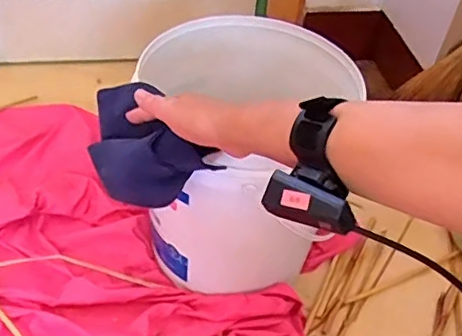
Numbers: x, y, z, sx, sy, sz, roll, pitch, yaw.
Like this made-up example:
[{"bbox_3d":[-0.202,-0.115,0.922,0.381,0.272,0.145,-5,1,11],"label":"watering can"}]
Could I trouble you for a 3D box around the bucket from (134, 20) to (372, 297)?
[{"bbox_3d":[-0.021,-0.036,0.795,0.270,0.266,0.266,32,48,24],"label":"bucket"}]

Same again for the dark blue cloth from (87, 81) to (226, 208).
[{"bbox_3d":[-0.099,-0.032,0.614,0.086,0.105,0.171,-23,53,-26],"label":"dark blue cloth"}]

